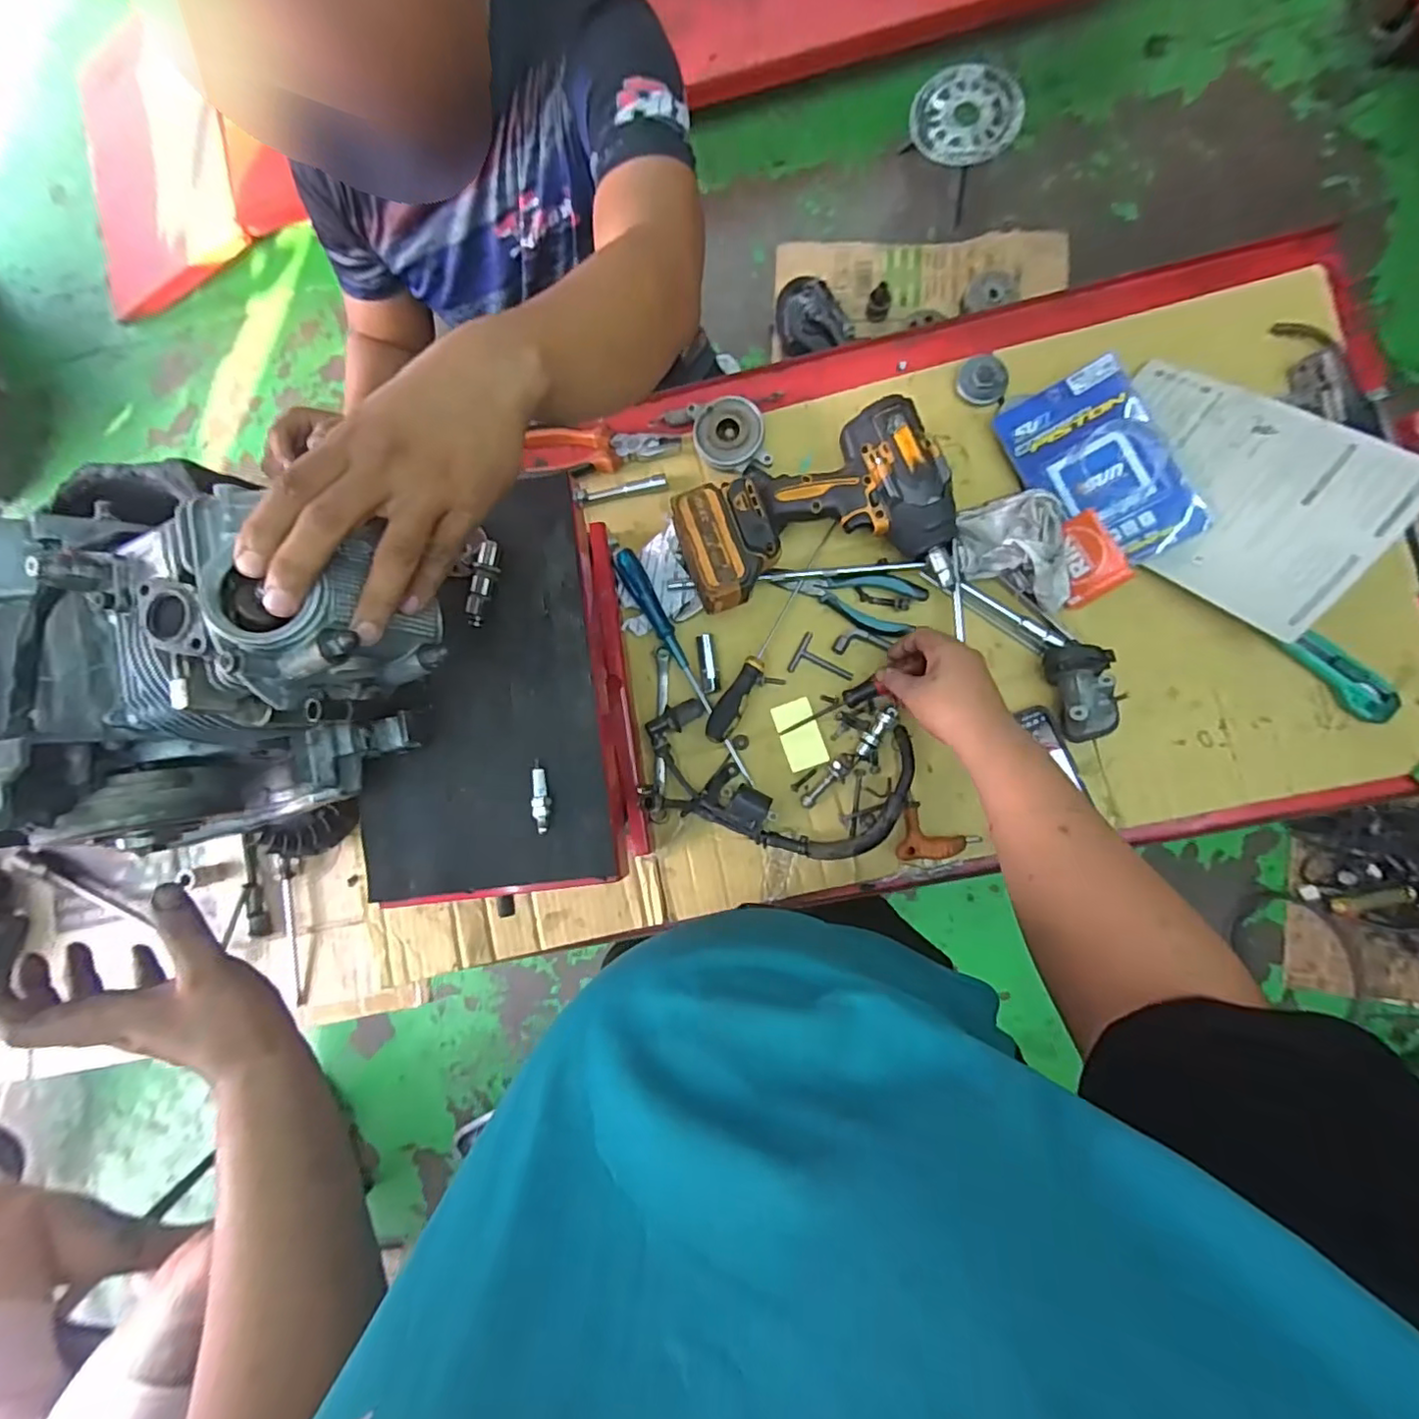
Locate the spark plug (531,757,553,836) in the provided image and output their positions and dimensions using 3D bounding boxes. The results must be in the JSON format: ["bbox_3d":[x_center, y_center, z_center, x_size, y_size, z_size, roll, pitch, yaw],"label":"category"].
[{"bbox_3d":[-0.141,0.074,0.510,0.013,0.012,0.061,-9,86,5],"label":"spark plug"}]

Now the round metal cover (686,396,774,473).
[{"bbox_3d":[0.022,-0.298,0.668,0.073,0.025,0.081,-13,86,5],"label":"round metal cover"}]

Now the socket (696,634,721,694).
[{"bbox_3d":[-0.001,-0.050,0.664,0.019,0.018,0.063,-8,86,5],"label":"socket"}]

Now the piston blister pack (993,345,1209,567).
[{"bbox_3d":[0.401,-0.248,0.623,0.124,0.034,0.207,-32,82,21],"label":"piston blister pack"}]

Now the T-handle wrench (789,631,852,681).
[{"bbox_3d":[0.123,-0.049,0.659,0.065,0.006,0.046,29,90,6],"label":"T-handle wrench"}]

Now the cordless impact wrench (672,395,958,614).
[{"bbox_3d":[0.109,-0.190,0.619,0.264,0.095,0.171,-19,85,4],"label":"cordless impact wrench"}]

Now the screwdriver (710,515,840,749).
[{"bbox_3d":[0.071,-0.080,0.650,0.029,0.031,0.260,31,90,6],"label":"screwdriver"}]

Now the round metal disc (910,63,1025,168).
[{"bbox_3d":[0.534,-1.246,1.275,0.218,0.025,0.204,0,87,5],"label":"round metal disc"}]

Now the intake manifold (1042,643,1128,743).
[{"bbox_3d":[0.376,-0.019,0.611,0.059,0.040,0.098,-12,86,5],"label":"intake manifold"}]

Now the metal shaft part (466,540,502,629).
[{"bbox_3d":[-0.193,-0.107,0.522,0.019,0.014,0.072,14,88,6],"label":"metal shaft part"}]

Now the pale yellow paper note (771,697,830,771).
[{"bbox_3d":[0.098,0.027,0.662,0.042,0.008,0.074,-22,76,11],"label":"pale yellow paper note"}]

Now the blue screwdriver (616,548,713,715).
[{"bbox_3d":[-0.050,-0.083,0.663,0.025,0.029,0.220,-26,85,3],"label":"blue screwdriver"}]

